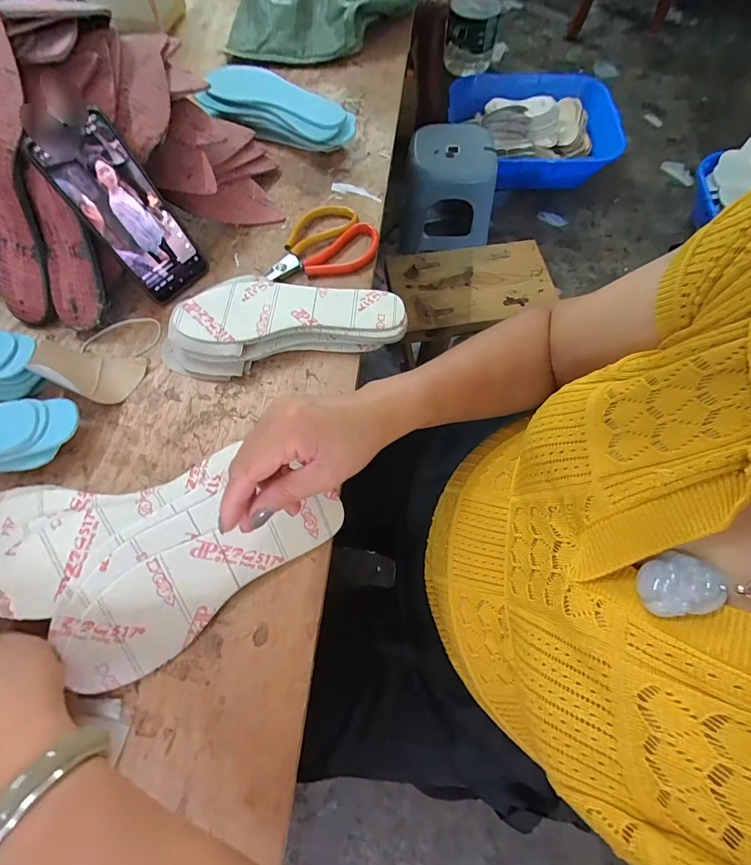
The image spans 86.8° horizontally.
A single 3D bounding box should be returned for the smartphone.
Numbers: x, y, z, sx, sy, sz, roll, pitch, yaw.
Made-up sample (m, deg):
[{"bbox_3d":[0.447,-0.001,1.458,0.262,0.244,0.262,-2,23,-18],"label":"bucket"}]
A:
[{"bbox_3d":[-0.250,-0.221,0.403,0.076,0.162,0.014,-45,49,-16],"label":"smartphone"}]

